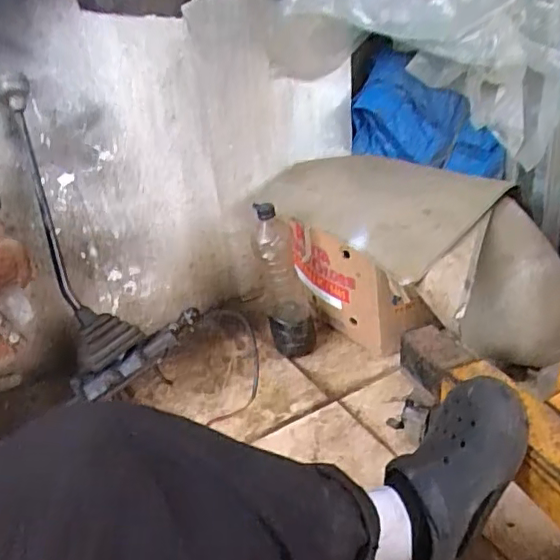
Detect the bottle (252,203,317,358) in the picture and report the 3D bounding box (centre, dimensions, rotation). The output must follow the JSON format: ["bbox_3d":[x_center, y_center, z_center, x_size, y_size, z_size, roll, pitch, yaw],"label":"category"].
[{"bbox_3d":[0.009,0.015,1.099,0.093,0.311,0.082,-7,28,1],"label":"bottle"}]

